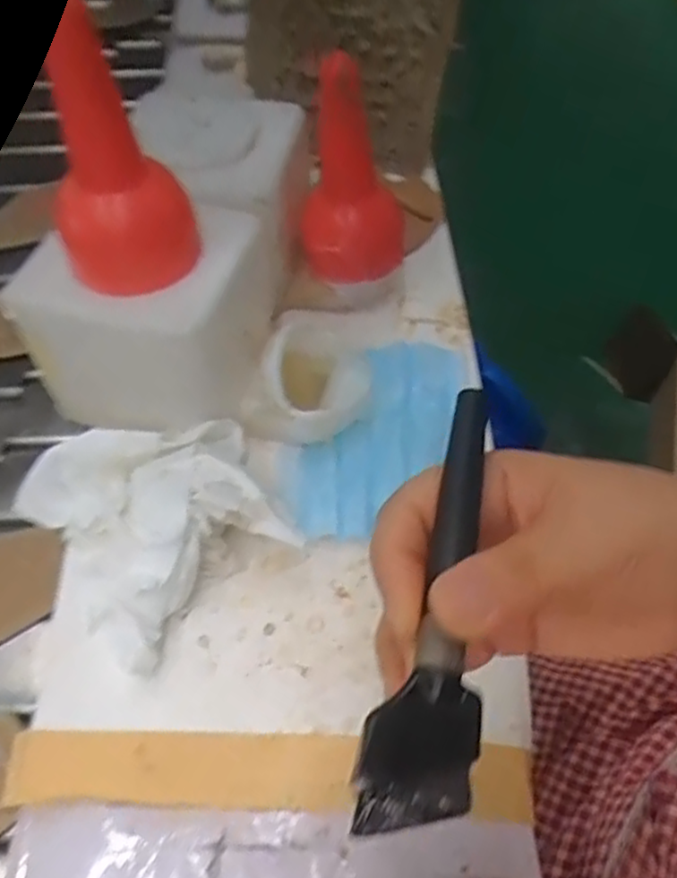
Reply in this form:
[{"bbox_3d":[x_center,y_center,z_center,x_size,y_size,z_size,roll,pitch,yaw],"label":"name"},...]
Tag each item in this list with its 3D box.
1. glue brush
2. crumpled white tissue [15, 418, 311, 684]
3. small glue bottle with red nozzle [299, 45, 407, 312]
[{"bbox_3d":[0.034,0.042,0.208,0.029,0.012,0.134,11,57,11],"label":"glue brush"},{"bbox_3d":[-0.097,0.042,0.393,0.124,0.050,0.130,-31,58,-20],"label":"crumpled white tissue"},{"bbox_3d":[0.008,-0.154,0.447,0.066,0.153,0.051,-2,50,0],"label":"small glue bottle with red nozzle"}]

